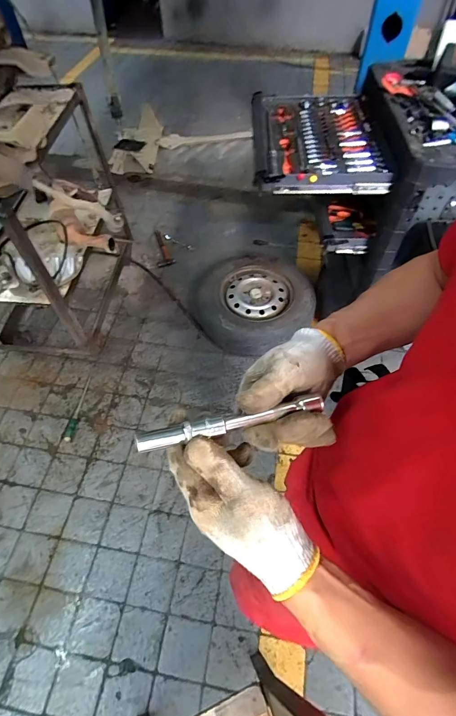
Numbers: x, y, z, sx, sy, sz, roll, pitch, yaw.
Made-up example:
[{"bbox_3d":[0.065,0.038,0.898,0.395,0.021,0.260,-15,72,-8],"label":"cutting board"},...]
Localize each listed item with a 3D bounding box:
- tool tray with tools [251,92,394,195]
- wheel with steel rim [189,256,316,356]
[{"bbox_3d":[0.293,-0.762,1.232,0.405,0.054,0.566,1,56,1],"label":"tool tray with tools"},{"bbox_3d":[0.123,-0.272,1.823,0.588,0.162,0.533,-8,57,-5],"label":"wheel with steel rim"}]

